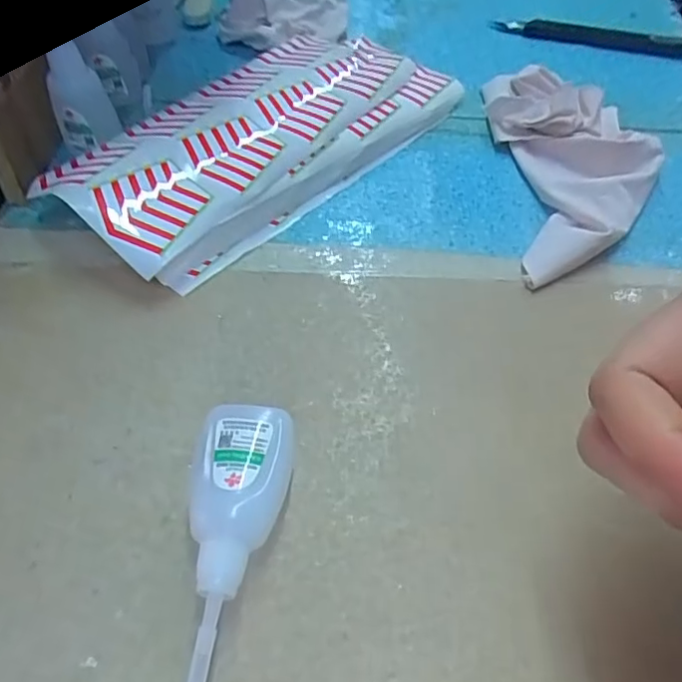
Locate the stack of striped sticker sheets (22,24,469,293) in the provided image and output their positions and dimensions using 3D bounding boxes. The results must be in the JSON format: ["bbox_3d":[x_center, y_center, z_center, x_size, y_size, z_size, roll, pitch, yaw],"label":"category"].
[{"bbox_3d":[-0.042,-0.123,0.337,0.111,0.036,0.247,35,58,22],"label":"stack of striped sticker sheets"}]

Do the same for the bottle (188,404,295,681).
[{"bbox_3d":[-0.036,0.078,0.193,0.033,0.023,0.117,3,52,-1],"label":"bottle"}]

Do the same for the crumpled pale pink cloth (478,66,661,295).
[{"bbox_3d":[0.135,-0.103,0.332,0.087,0.034,0.164,1,52,-3],"label":"crumpled pale pink cloth"}]

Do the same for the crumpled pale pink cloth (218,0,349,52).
[{"bbox_3d":[-0.040,-0.245,0.433,0.086,0.034,0.093,5,52,1],"label":"crumpled pale pink cloth"}]

